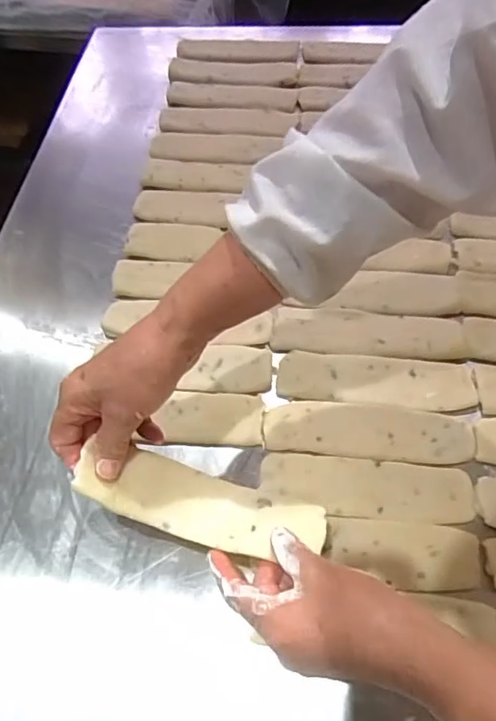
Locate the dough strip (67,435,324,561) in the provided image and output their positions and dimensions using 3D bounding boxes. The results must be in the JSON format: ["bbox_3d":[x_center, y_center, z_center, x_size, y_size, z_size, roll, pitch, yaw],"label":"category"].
[{"bbox_3d":[-0.035,0.108,0.409,0.184,0.035,0.055,14,61,-2],"label":"dough strip"}]

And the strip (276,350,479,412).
[{"bbox_3d":[0.126,0.019,0.534,0.189,0.004,0.056,4,60,6],"label":"strip"}]

